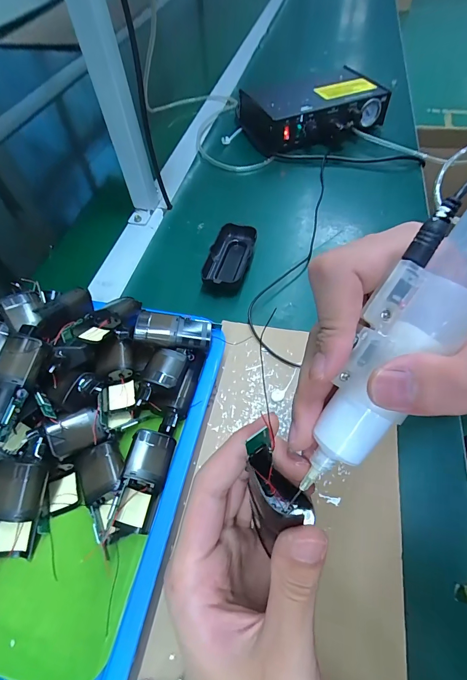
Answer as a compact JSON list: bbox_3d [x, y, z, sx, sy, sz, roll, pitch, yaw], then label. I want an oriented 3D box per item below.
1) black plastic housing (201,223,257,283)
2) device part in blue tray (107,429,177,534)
[{"bbox_3d":[-0.006,-0.110,0.445,0.057,0.030,0.110,11,57,11],"label":"black plastic housing"},{"bbox_3d":[-0.073,0.118,0.282,0.034,0.035,0.074,6,56,7],"label":"device part in blue tray"}]

